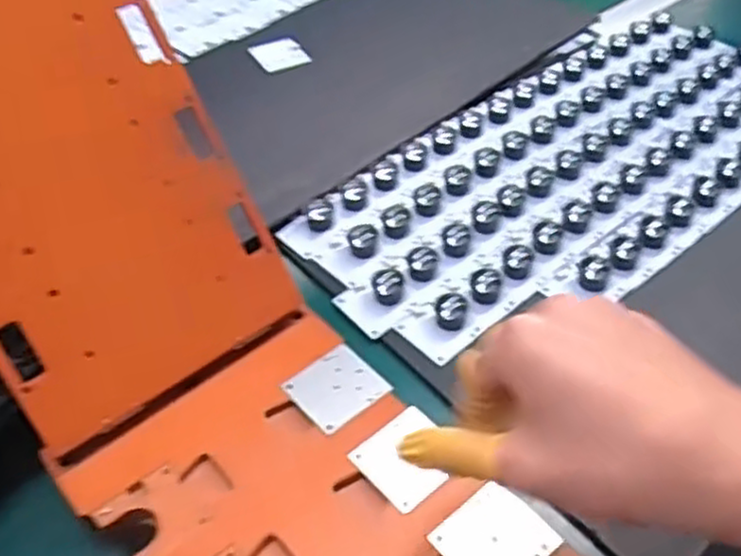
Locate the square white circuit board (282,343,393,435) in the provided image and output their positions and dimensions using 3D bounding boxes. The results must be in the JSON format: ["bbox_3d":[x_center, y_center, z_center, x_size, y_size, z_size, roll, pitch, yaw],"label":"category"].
[{"bbox_3d":[-0.020,0.060,0.426,0.046,0.004,0.046,-30,52,-26],"label":"square white circuit board"}]

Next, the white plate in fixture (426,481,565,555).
[{"bbox_3d":[0.059,0.124,0.360,0.046,0.004,0.045,-31,52,-26],"label":"white plate in fixture"}]

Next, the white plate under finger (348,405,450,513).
[{"bbox_3d":[0.020,0.092,0.392,0.047,0.004,0.045,-34,55,-26],"label":"white plate under finger"}]

